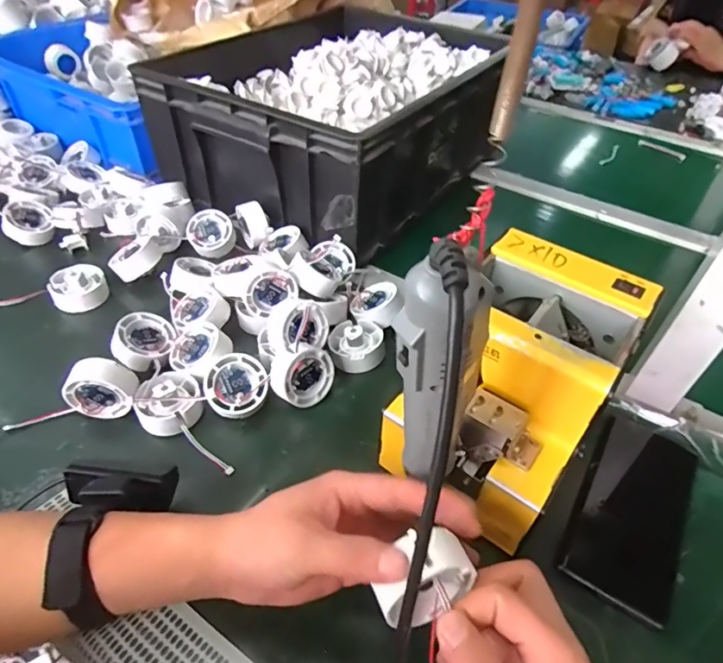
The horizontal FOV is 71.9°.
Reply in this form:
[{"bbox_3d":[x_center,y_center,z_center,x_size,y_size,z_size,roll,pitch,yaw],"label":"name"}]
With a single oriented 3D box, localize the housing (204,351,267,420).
[{"bbox_3d":[-0.113,0.049,0.449,0.054,0.018,0.053,-22,77,-18],"label":"housing"}]

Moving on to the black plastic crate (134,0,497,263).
[{"bbox_3d":[-0.030,-0.329,0.731,0.370,0.166,0.459,28,50,24],"label":"black plastic crate"}]

